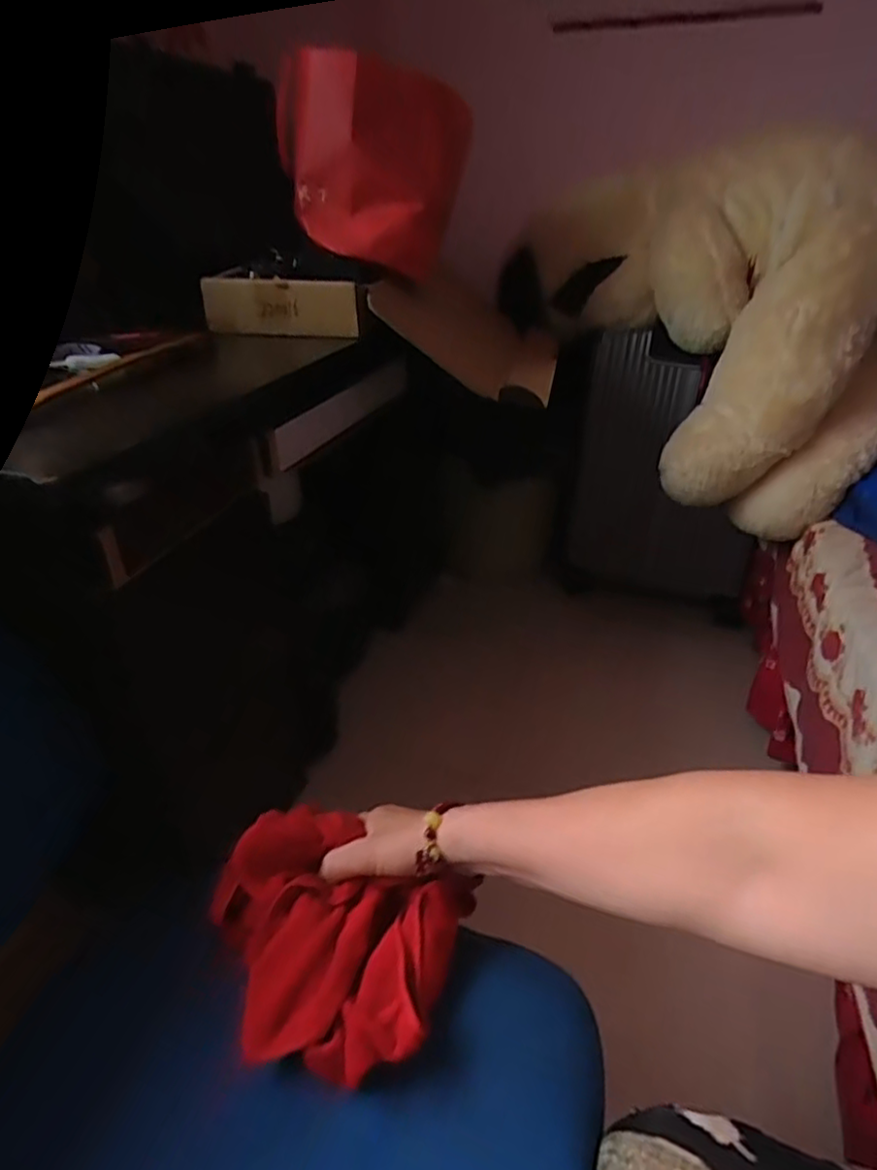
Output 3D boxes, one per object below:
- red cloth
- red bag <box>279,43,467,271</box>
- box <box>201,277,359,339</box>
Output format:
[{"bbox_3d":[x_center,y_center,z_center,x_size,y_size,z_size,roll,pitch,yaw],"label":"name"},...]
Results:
[{"bbox_3d":[-0.074,0.236,0.451,0.166,0.050,0.154,9,31,15],"label":"red cloth"},{"bbox_3d":[-0.109,-0.721,1.114,0.307,0.289,0.206,-3,30,-6],"label":"red bag"},{"bbox_3d":[-0.256,-0.446,1.040,0.259,0.078,0.044,7,31,11],"label":"box"}]

